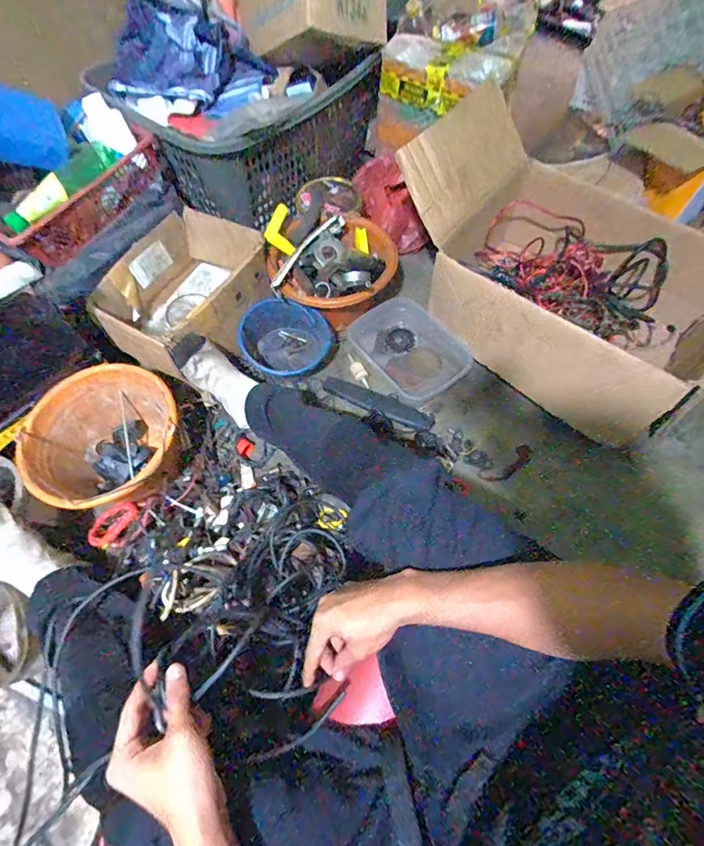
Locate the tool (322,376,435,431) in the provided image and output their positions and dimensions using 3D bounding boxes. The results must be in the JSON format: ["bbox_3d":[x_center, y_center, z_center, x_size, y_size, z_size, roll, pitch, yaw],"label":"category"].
[{"bbox_3d":[0.053,-0.043,0.897,0.240,0.020,0.051,25,68,12],"label":"tool"}]

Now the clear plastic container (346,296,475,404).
[{"bbox_3d":[0.119,-0.153,0.950,0.180,0.086,0.242,-33,68,-14],"label":"clear plastic container"}]

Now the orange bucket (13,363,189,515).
[{"bbox_3d":[-0.430,0.037,0.780,0.226,0.157,0.247,0,65,1],"label":"orange bucket"}]

